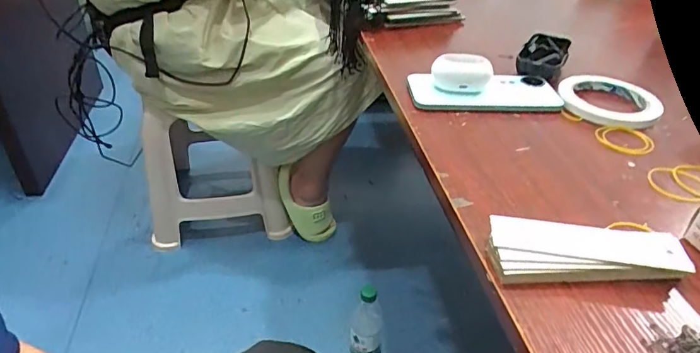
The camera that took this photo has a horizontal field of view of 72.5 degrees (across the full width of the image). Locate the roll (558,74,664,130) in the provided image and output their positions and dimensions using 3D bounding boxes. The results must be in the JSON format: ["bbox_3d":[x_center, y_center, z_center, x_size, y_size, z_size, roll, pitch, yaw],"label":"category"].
[{"bbox_3d":[0.284,-0.087,0.527,0.101,0.013,0.106,13,37,15],"label":"roll"}]

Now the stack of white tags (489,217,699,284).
[{"bbox_3d":[0.159,0.052,0.328,0.125,0.021,0.045,0,36,-2],"label":"stack of white tags"}]

